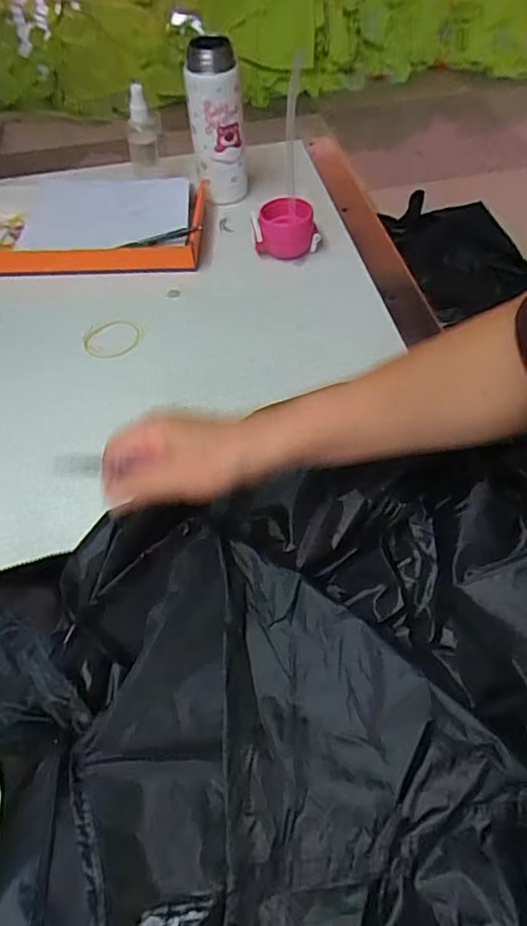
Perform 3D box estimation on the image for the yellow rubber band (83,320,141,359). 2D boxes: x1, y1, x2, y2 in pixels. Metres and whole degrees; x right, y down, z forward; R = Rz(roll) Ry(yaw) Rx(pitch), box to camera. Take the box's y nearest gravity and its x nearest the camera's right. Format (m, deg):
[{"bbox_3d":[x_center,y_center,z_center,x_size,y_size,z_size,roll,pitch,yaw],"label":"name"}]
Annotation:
[{"bbox_3d":[-0.171,-0.140,0.644,0.064,0.004,0.049,-34,68,-21],"label":"yellow rubber band"}]

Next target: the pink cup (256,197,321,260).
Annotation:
[{"bbox_3d":[0.031,-0.292,0.714,0.078,0.051,0.060,-1,53,1],"label":"pink cup"}]

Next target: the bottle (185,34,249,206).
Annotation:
[{"bbox_3d":[-0.059,-0.440,0.731,0.067,0.183,0.069,-6,53,-2],"label":"bottle"}]

